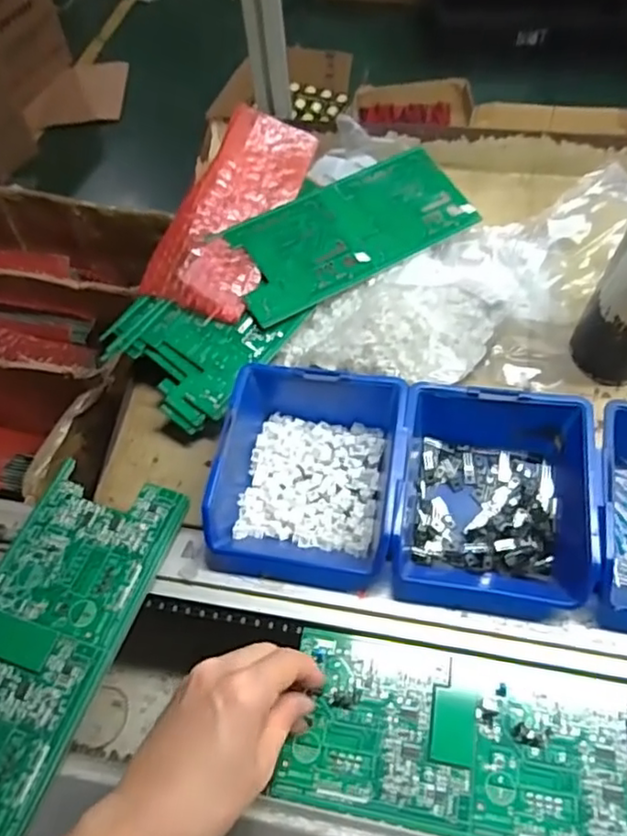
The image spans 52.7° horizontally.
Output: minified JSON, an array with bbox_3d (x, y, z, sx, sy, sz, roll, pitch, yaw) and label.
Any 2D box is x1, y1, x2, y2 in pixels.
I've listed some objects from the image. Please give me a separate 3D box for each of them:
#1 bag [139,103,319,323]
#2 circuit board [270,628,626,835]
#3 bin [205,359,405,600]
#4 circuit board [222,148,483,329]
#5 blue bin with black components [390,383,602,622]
[{"bbox_3d":[-0.068,-0.174,0.527,0.091,0.029,0.190,18,72,15],"label":"bag"},{"bbox_3d":[0.094,0.189,0.365,0.210,0.005,0.096,9,57,10],"label":"circuit board"},{"bbox_3d":[-0.001,0.034,0.433,0.118,0.062,0.143,8,57,9],"label":"bin"},{"bbox_3d":[0.030,-0.159,0.535,0.214,0.008,0.098,-28,71,-15],"label":"circuit board"},{"bbox_3d":[0.116,0.049,0.413,0.122,0.060,0.140,7,57,8],"label":"blue bin with black components"}]

